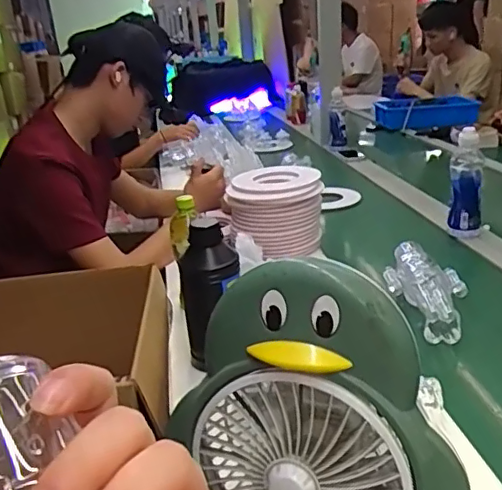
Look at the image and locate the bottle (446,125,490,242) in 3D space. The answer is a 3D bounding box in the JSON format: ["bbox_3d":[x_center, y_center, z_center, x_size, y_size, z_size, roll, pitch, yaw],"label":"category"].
[{"bbox_3d":[0.476,-0.126,1.262,0.078,0.249,0.061,2,22,17],"label":"bottle"}]

